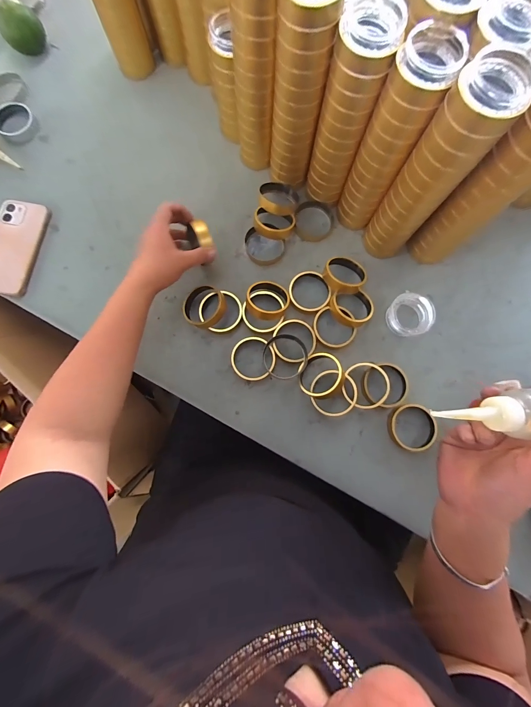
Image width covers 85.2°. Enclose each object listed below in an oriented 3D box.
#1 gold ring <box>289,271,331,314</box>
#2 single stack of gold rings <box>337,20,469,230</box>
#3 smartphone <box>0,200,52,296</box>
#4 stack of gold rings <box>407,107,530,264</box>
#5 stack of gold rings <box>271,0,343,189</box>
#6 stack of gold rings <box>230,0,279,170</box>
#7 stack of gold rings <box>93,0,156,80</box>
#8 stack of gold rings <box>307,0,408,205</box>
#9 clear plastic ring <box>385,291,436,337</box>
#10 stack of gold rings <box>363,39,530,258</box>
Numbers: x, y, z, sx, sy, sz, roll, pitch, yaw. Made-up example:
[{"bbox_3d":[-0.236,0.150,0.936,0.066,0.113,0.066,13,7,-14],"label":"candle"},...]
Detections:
[{"bbox_3d":[0.073,-0.102,0.485,0.068,0.024,0.069,0,79,-1],"label":"gold ring"},{"bbox_3d":[0.163,-0.277,0.397,0.063,0.232,0.070,26,80,4],"label":"single stack of gold rings"},{"bbox_3d":[-0.428,-0.183,0.491,0.081,0.012,0.169,12,76,-5],"label":"smartphone"},{"bbox_3d":[0.294,-0.213,0.383,0.073,0.266,0.064,-40,83,-8],"label":"stack of gold rings"},{"bbox_3d":[0.045,-0.361,0.403,0.064,0.246,0.067,1,80,0],"label":"stack of gold rings"},{"bbox_3d":[-0.011,-0.392,0.408,0.064,0.262,0.059,1,79,-1],"label":"stack of gold rings"},{"bbox_3d":[-0.250,-0.586,0.486,0.068,0.161,0.072,-17,80,-4],"label":"stack of gold rings"},{"bbox_3d":[0.110,-0.328,0.401,0.067,0.227,0.080,16,80,2],"label":"stack of gold rings"},{"bbox_3d":[0.238,-0.063,0.477,0.071,0.034,0.069,0,79,-1],"label":"clear plastic ring"},{"bbox_3d":[0.217,-0.229,0.386,0.067,0.263,0.076,41,81,6],"label":"stack of gold rings"}]

